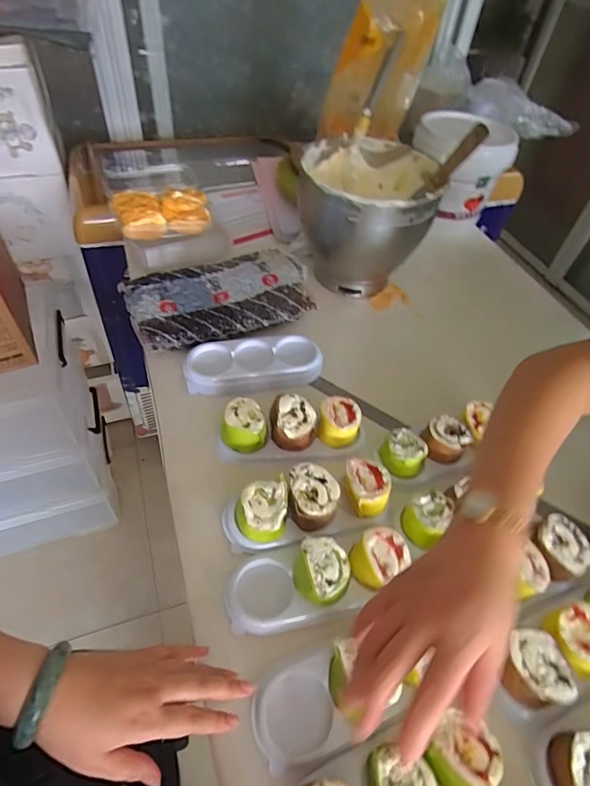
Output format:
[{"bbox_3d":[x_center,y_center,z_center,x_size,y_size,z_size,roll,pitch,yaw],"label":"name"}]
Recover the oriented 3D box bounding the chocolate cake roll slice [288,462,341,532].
[{"bbox_3d":[0.021,0.126,0.540,0.058,0.045,0.065,4,50,-2],"label":"chocolate cake roll slice"}]

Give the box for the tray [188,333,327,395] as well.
[{"bbox_3d":[-0.064,-0.047,0.699,0.205,0.031,0.087,-7,51,-11],"label":"tray"}]

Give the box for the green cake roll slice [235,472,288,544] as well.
[{"bbox_3d":[-0.037,0.142,0.522,0.063,0.050,0.064,-12,52,-15],"label":"green cake roll slice"}]

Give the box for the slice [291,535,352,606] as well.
[{"bbox_3d":[0.028,0.194,0.482,0.056,0.052,0.059,3,50,-3],"label":"slice"}]

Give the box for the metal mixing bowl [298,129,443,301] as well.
[{"bbox_3d":[0.121,-0.311,0.824,0.228,0.208,0.246,-1,50,-6],"label":"metal mixing bowl"}]

